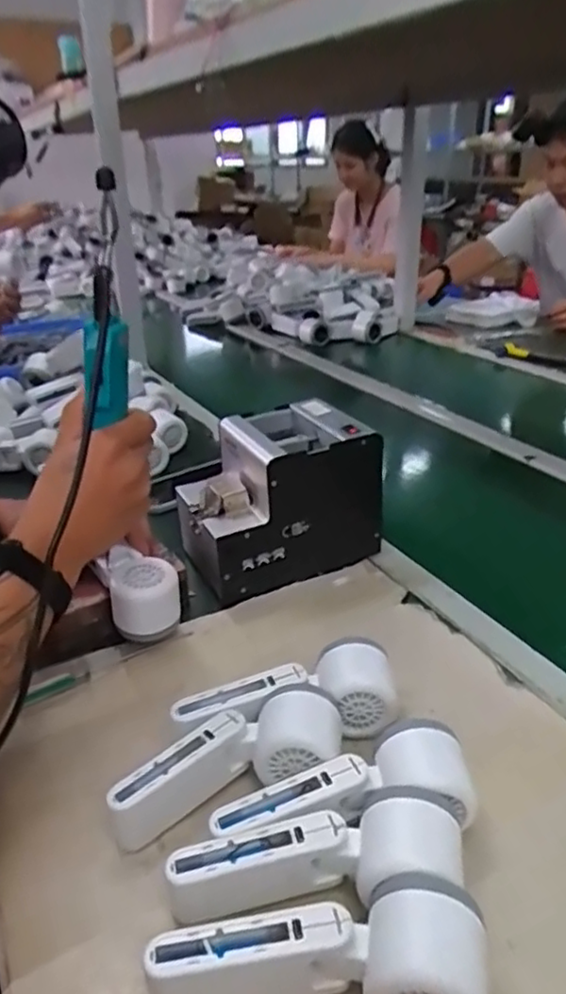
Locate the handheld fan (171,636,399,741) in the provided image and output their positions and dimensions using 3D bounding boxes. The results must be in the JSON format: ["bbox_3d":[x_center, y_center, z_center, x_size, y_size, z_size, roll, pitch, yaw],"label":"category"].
[{"bbox_3d":[0.002,0.151,0.495,0.165,0.056,0.053,-5,28,-10],"label":"handheld fan"}]

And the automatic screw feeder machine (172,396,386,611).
[{"bbox_3d":[-0.007,0.002,0.686,0.183,0.156,0.123,-13,30,-23],"label":"automatic screw feeder machine"}]

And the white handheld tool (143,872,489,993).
[{"bbox_3d":[0.017,0.231,0.338,0.165,0.054,0.060,1,27,2],"label":"white handheld tool"}]

